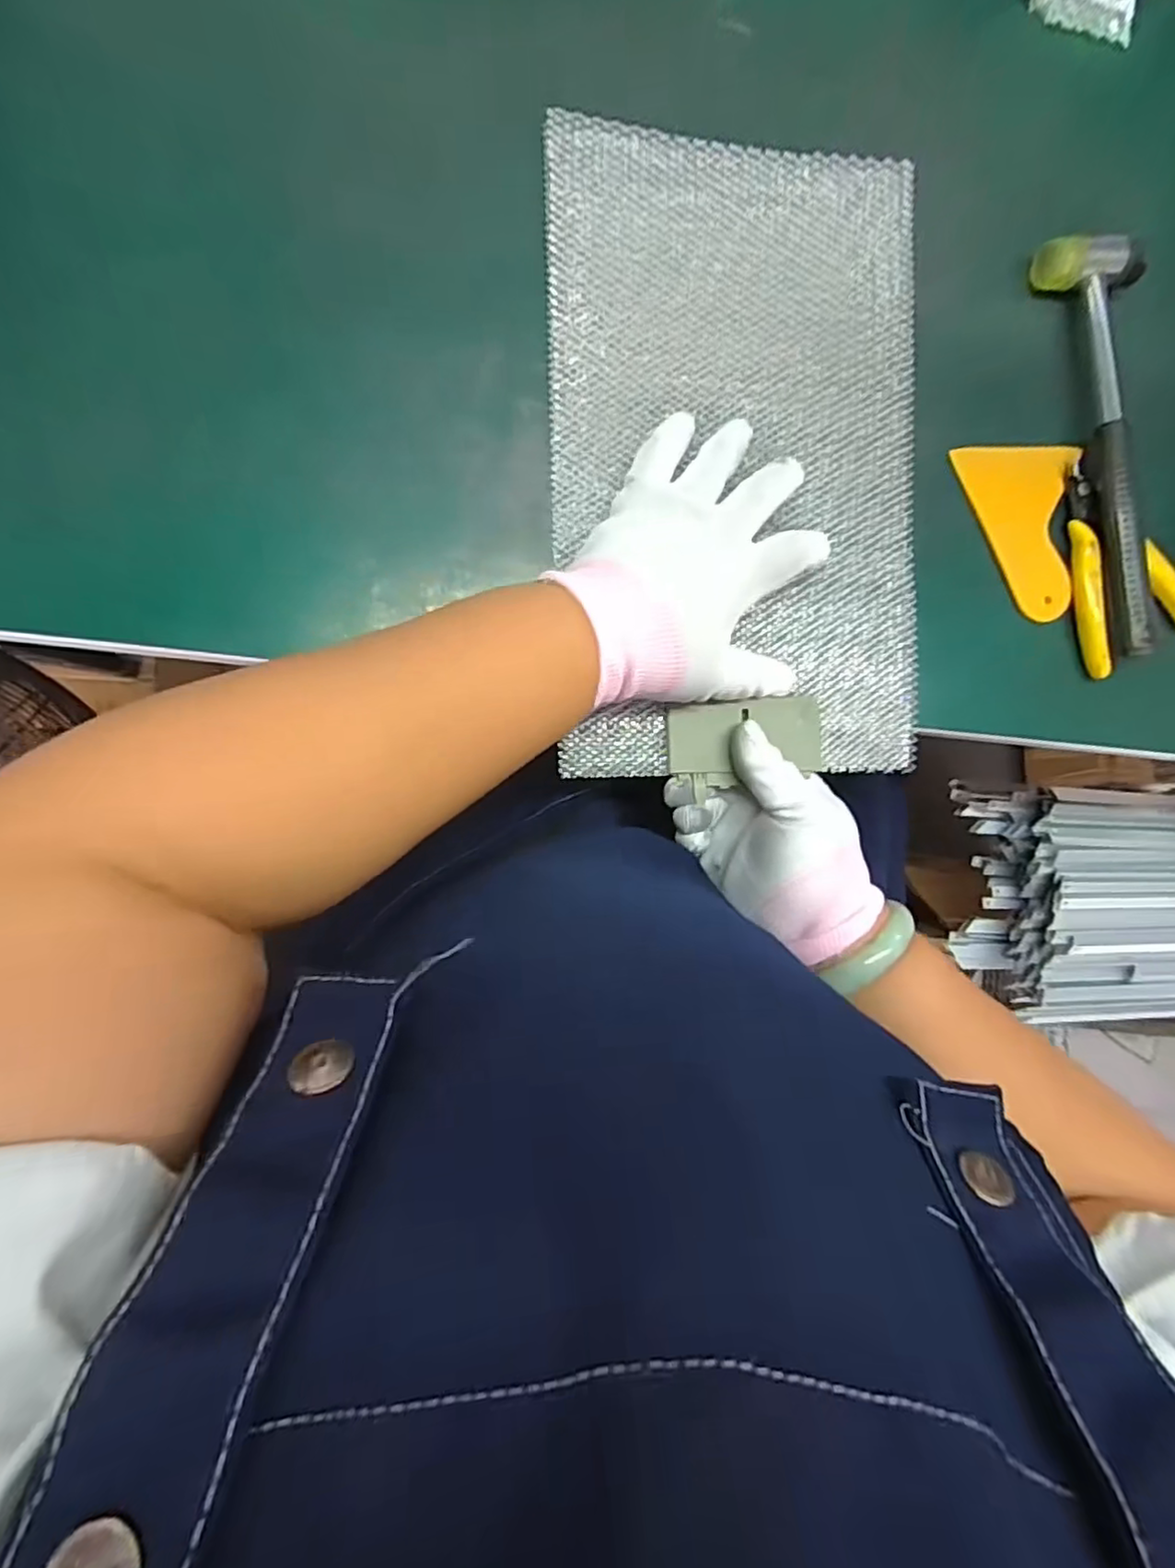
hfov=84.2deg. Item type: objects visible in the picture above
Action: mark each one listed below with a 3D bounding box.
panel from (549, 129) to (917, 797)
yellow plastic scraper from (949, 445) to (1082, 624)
[{"bbox_3d":[0.082,-0.170,0.348,0.198,0.011,0.325,-2,92,-8],"label":"panel"},{"bbox_3d":[0.254,-0.146,0.377,0.071,0.007,0.100,-9,92,-8],"label":"yellow plastic scraper"}]

